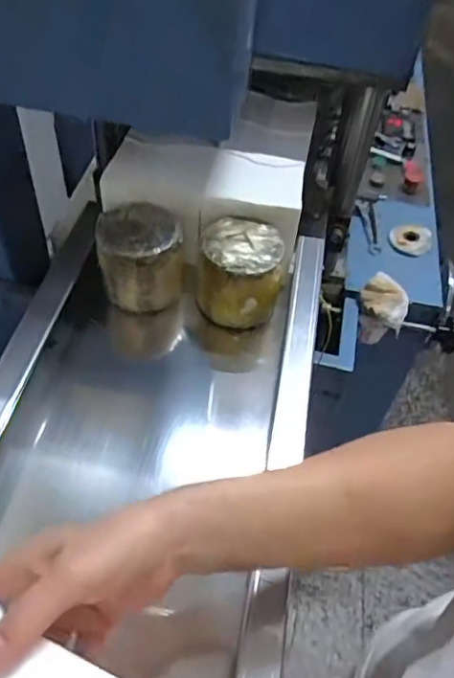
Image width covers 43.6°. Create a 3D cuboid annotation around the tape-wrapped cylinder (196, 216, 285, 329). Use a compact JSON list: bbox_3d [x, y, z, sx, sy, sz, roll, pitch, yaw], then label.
[{"bbox_3d":[0.016,-0.075,0.664,0.094,0.090,0.097,7,52,2],"label":"tape-wrapped cylinder"}]

